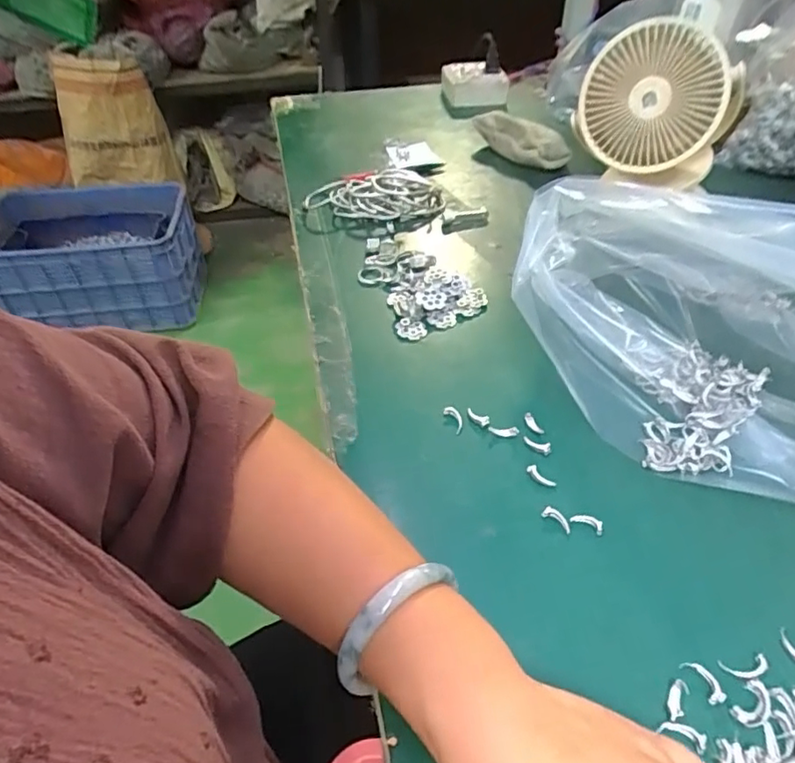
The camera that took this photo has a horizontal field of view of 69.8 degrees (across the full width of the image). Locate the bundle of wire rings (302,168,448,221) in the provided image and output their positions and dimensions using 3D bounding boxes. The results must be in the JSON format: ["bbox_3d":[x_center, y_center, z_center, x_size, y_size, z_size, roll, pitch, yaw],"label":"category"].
[{"bbox_3d":[-0.023,-0.209,0.633,0.149,0.030,0.077,-12,45,-11],"label":"bundle of wire rings"}]

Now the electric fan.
[{"bbox_3d":[0.258,-0.269,0.574,0.150,0.141,0.071,10,47,12],"label":"electric fan"}]

